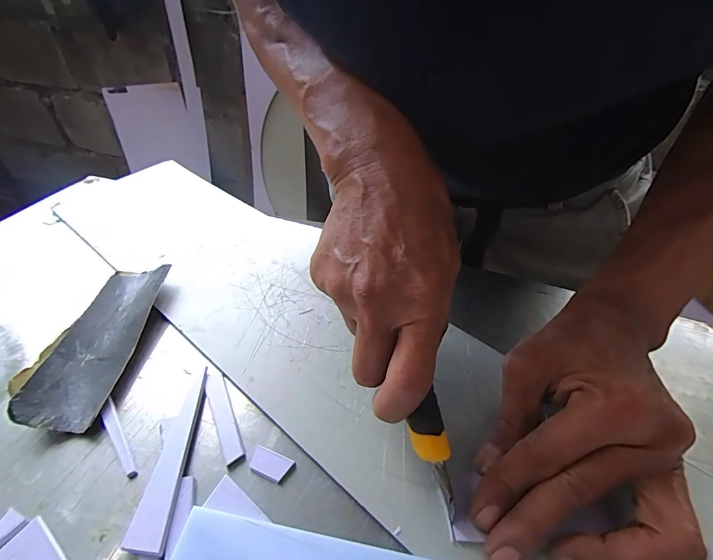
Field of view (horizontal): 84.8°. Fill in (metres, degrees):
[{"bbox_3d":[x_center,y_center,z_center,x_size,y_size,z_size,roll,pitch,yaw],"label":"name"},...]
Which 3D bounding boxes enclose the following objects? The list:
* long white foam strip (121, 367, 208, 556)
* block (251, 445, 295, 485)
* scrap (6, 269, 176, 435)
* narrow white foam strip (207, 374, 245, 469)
[{"bbox_3d":[-0.104,0.097,0.224,0.018,0.005,0.099,-2,44,-1],"label":"long white foam strip"},{"bbox_3d":[-0.049,0.104,0.220,0.024,0.004,0.014,14,46,16],"label":"block"},{"bbox_3d":[-0.181,0.040,0.278,0.055,0.020,0.134,1,44,3],"label":"scrap"},{"bbox_3d":[-0.082,0.083,0.241,0.011,0.004,0.062,-20,47,-18],"label":"narrow white foam strip"}]

